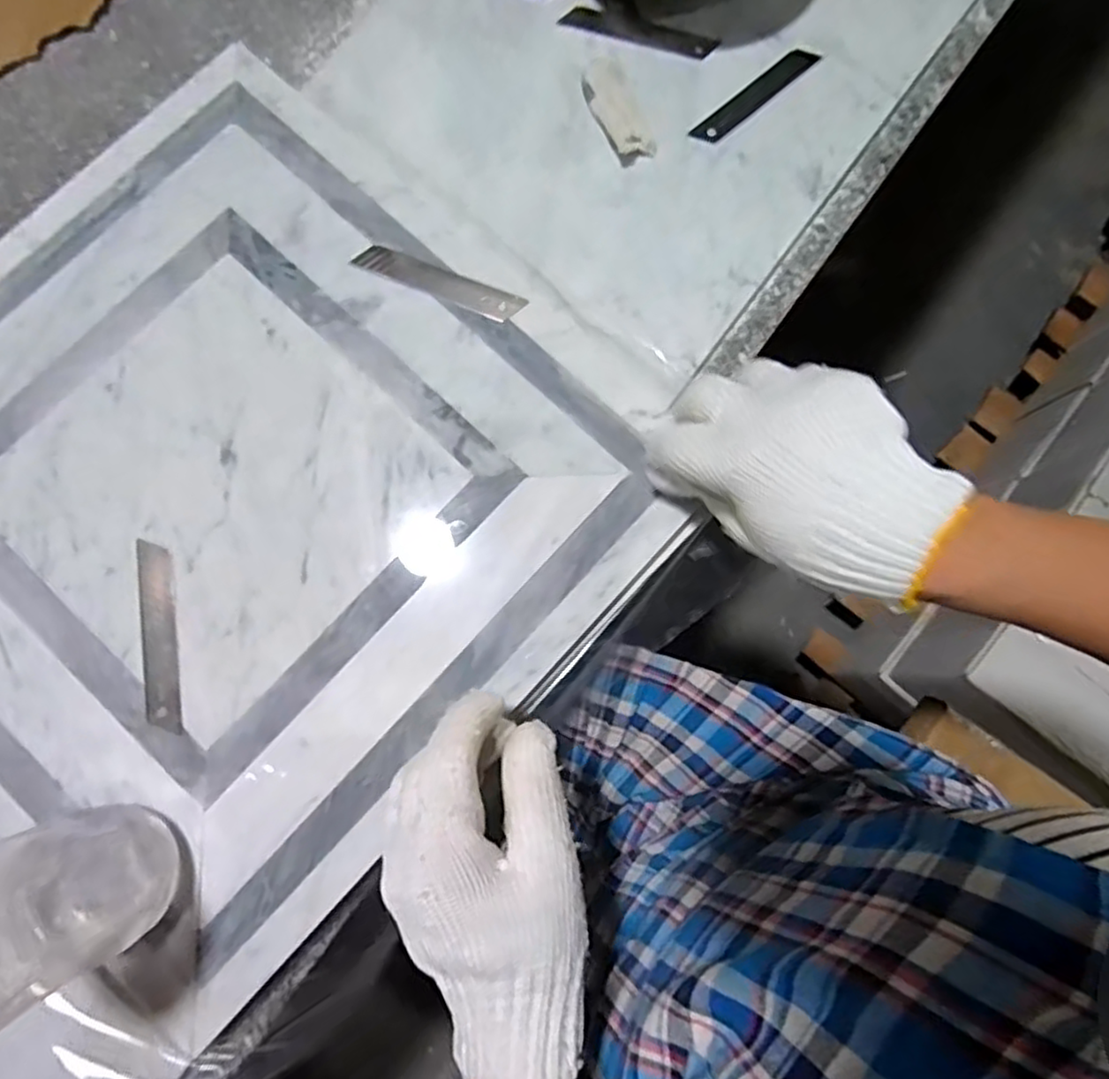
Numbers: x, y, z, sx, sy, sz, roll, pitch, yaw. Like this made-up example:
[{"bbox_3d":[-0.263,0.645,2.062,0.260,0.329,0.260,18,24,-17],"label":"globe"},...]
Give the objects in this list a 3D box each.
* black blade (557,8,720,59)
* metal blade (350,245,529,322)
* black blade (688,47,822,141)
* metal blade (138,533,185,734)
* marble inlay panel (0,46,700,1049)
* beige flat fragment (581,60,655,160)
[{"bbox_3d":[0.055,-0.330,0.455,0.099,0.004,0.020,17,80,3],"label":"black blade"},{"bbox_3d":[-0.067,-0.149,0.404,0.099,0.004,0.019,22,80,4],"label":"metal blade"},{"bbox_3d":[0.129,-0.284,0.447,0.101,0.004,0.015,-42,93,-10],"label":"black blade"},{"bbox_3d":[-0.207,0.050,0.367,0.019,0.004,0.099,-9,81,5],"label":"metal blade"},{"bbox_3d":[-0.181,-0.034,0.388,0.399,0.012,0.394,42,82,7],"label":"marble inlay panel"},{"bbox_3d":[0.038,-0.271,0.433,0.028,0.015,0.071,-21,80,-4],"label":"beige flat fragment"}]

